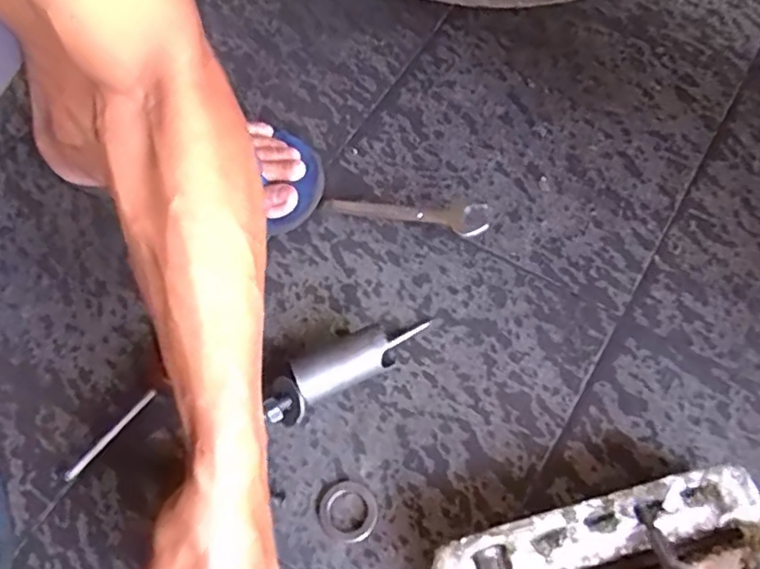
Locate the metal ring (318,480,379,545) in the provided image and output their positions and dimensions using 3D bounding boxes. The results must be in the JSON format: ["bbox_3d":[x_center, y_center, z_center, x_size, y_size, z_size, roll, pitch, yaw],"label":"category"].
[{"bbox_3d":[-0.024,0.169,0.463,0.043,0.004,0.042,-2,64,3],"label":"metal ring"}]

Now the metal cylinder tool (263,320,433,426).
[{"bbox_3d":[-0.026,0.063,0.496,0.141,0.038,0.036,-29,65,-10],"label":"metal cylinder tool"}]

